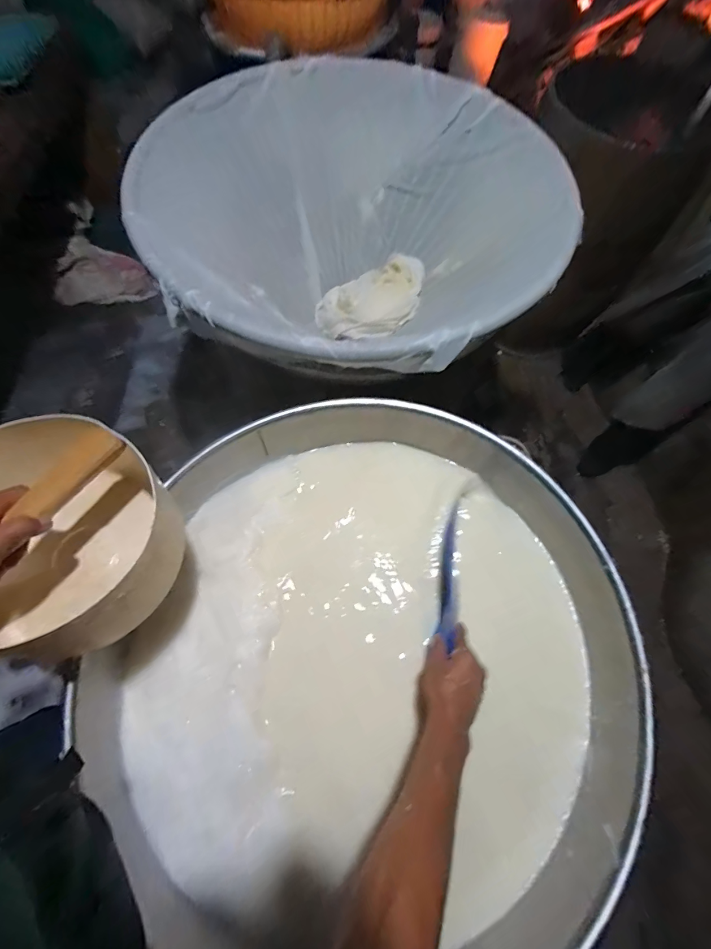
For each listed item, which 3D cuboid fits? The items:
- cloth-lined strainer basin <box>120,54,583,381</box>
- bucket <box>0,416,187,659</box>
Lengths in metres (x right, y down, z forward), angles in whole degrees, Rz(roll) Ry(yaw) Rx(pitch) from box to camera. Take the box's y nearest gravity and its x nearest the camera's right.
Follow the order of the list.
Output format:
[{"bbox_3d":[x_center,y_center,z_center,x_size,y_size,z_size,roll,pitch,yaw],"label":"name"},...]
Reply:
[{"bbox_3d":[0.007,-0.525,0.919,0.857,0.349,0.854,1,64,-1],"label":"cloth-lined strainer basin"},{"bbox_3d":[-0.363,0.081,0.500,0.240,0.149,0.268,-29,68,-15],"label":"bucket"}]

